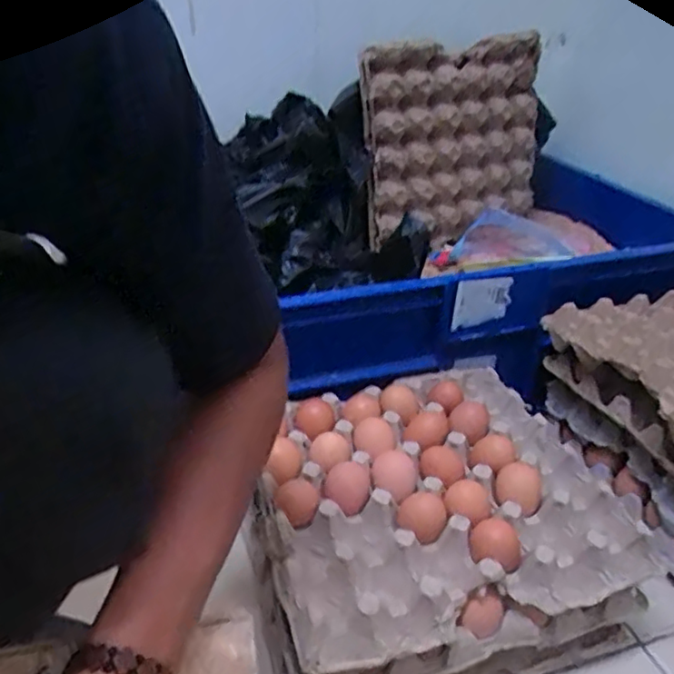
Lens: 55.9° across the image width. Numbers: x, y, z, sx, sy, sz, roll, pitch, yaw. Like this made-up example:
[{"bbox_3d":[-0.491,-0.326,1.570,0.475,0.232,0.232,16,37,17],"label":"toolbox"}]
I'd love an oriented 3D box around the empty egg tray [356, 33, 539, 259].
[{"bbox_3d":[0.183,-0.289,0.941,0.303,0.273,0.045,-14,22,-22],"label":"empty egg tray"}]

